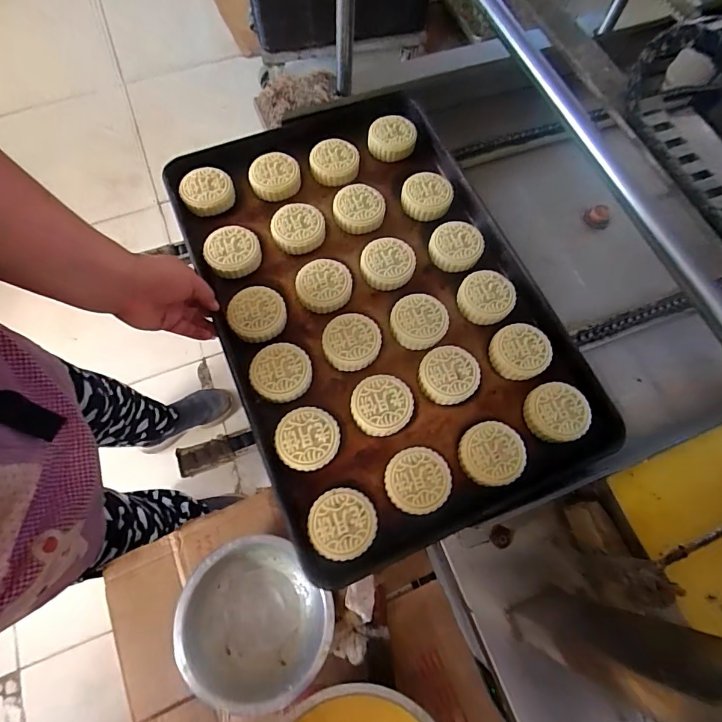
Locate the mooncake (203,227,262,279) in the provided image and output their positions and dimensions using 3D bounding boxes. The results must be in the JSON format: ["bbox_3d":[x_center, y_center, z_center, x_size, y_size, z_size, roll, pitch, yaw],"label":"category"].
[{"bbox_3d":[-0.170,-0.143,0.560,0.070,0.025,0.065,0,70,0],"label":"mooncake"}]

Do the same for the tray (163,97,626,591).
[{"bbox_3d":[0.016,-0.093,0.547,0.401,0.052,0.598,-23,72,-9],"label":"tray"}]

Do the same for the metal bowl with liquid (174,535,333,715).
[{"bbox_3d":[-0.133,0.328,0.530,0.176,0.061,0.177,0,70,0],"label":"metal bowl with liquid"}]

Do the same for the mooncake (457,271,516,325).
[{"bbox_3d":[0.164,-0.083,0.549,0.068,0.023,0.068,0,70,0],"label":"mooncake"}]

